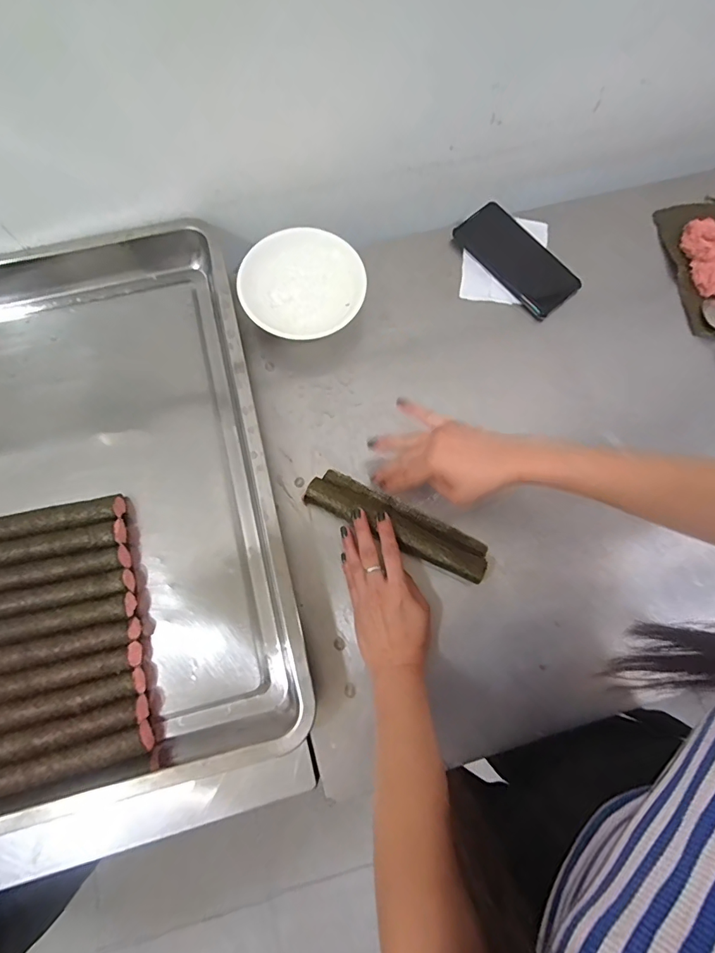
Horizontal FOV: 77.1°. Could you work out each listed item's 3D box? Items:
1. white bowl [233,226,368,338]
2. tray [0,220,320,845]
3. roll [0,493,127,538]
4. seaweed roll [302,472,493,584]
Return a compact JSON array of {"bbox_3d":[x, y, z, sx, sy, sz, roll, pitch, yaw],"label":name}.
[{"bbox_3d":[-0.064,-0.219,0.540,0.144,0.057,0.133,0,75,-1],"label":"white bowl"},{"bbox_3d":[-0.302,0.015,0.474,0.428,0.049,0.589,-17,76,-5],"label":"tray"},{"bbox_3d":[-0.355,0.052,0.473,0.207,0.022,0.030,-12,75,-4],"label":"roll"},{"bbox_3d":[0.044,0.050,0.485,0.200,0.031,0.048,26,76,7],"label":"seaweed roll"}]

